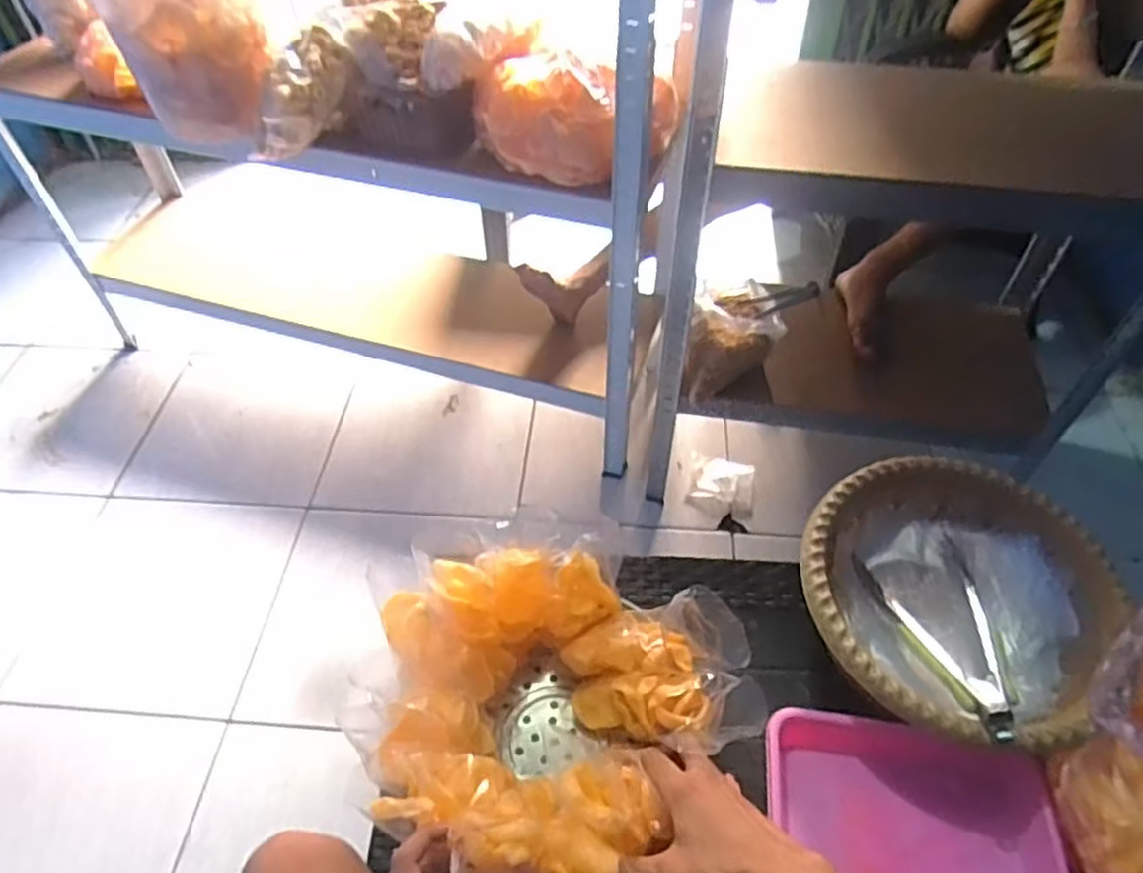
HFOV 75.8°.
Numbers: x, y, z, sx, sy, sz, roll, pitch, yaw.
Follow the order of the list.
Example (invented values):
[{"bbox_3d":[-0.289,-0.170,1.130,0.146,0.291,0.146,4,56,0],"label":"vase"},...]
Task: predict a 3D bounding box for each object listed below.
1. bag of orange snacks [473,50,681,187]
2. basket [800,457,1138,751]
[{"bbox_3d":[0.003,-0.429,0.985,0.265,0.129,0.159,4,51,5],"label":"bag of orange snacks"},{"bbox_3d":[0.345,0.156,0.690,0.252,0.097,0.271,0,51,1],"label":"basket"}]

